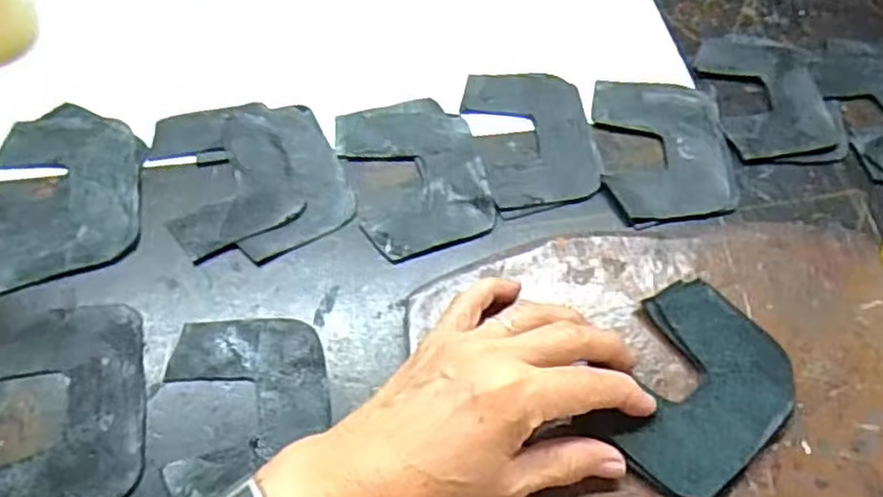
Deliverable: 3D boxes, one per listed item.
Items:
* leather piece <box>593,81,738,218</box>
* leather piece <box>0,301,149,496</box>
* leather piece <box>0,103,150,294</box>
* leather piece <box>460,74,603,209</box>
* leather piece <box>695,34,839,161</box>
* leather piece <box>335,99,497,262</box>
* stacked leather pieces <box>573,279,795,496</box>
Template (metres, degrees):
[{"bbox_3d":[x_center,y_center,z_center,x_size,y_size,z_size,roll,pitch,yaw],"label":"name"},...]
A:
[{"bbox_3d":[0.143,-0.066,0.434,0.081,0.005,0.106,1,60,-4],"label":"leather piece"},{"bbox_3d":[-0.185,0.076,0.325,0.078,0.006,0.111,-7,61,-8],"label":"leather piece"},{"bbox_3d":[-0.217,-0.031,0.382,0.102,0.010,0.104,3,63,-6],"label":"leather piece"},{"bbox_3d":[0.059,-0.074,0.432,0.075,0.005,0.102,-10,62,-10],"label":"leather piece"},{"bbox_3d":[0.224,-0.109,0.463,0.081,0.006,0.108,-5,61,-7],"label":"leather piece"},{"bbox_3d":[-0.015,-0.048,0.410,0.080,0.005,0.105,-15,62,-12],"label":"leather piece"},{"bbox_3d":[0.127,0.068,0.329,0.079,0.005,0.106,30,62,12],"label":"stacked leather pieces"}]

